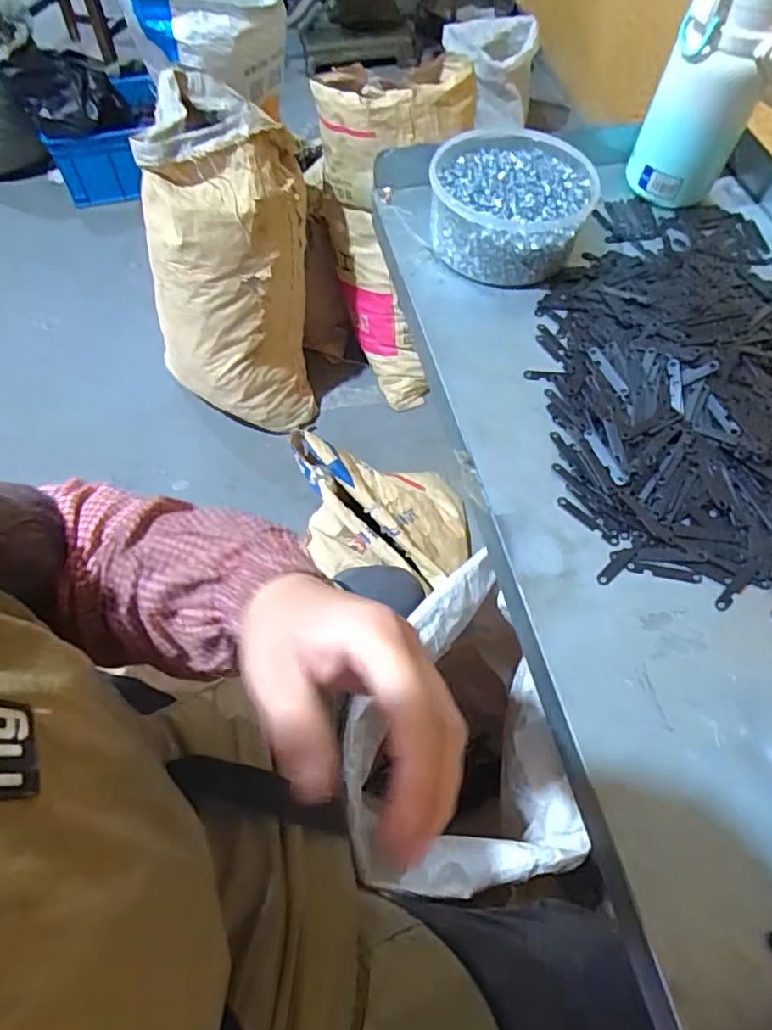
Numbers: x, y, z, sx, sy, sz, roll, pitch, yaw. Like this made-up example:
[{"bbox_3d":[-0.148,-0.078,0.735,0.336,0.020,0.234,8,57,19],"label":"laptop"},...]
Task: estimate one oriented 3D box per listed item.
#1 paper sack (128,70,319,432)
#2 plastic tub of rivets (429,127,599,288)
[{"bbox_3d":[-0.345,-0.518,1.312,0.357,0.702,0.283,-6,39,-5],"label":"paper sack"},{"bbox_3d":[0.118,-0.300,0.577,0.142,0.062,0.165,13,61,6],"label":"plastic tub of rivets"}]

